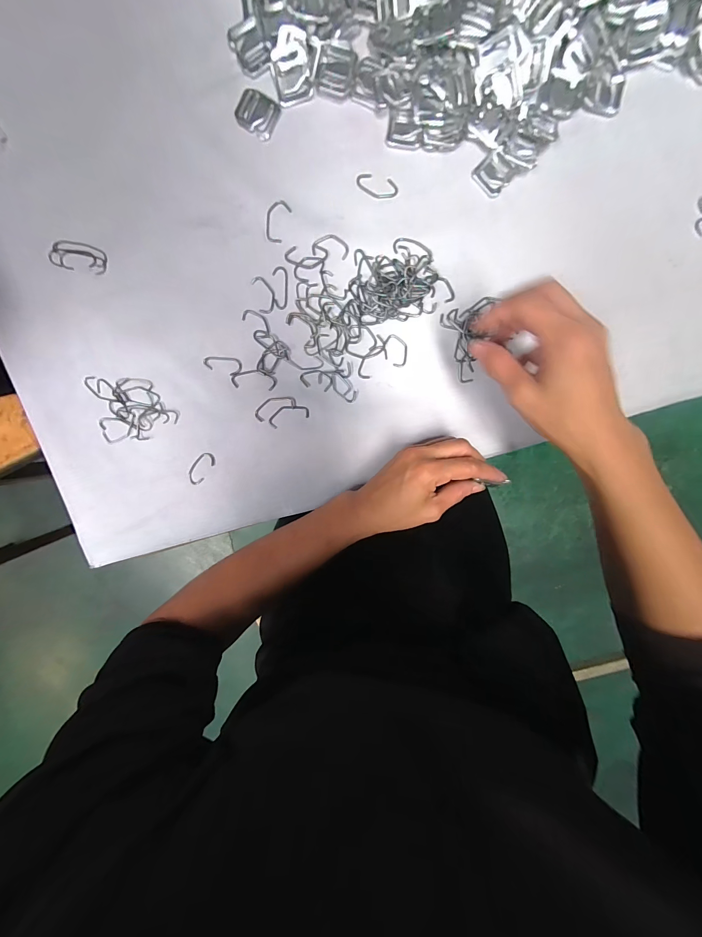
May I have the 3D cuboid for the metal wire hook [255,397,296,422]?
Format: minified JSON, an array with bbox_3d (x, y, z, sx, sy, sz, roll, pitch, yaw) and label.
[{"bbox_3d":[-0.075,-0.060,0.315,0.041,0.004,0.017,-25,99,3],"label":"metal wire hook"}]

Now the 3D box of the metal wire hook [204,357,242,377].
[{"bbox_3d":[-0.124,-0.100,0.312,0.036,0.004,0.016,9,99,-2],"label":"metal wire hook"}]

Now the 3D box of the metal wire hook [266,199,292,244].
[{"bbox_3d":[-0.068,-0.225,0.293,0.020,0.004,0.035,19,99,-4],"label":"metal wire hook"}]

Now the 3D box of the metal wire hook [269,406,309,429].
[{"bbox_3d":[-0.062,-0.053,0.317,0.040,0.004,0.018,-19,99,2],"label":"metal wire hook"}]

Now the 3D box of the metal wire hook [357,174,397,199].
[{"bbox_3d":[0.024,-0.255,0.293,0.038,0.004,0.017,11,99,-3],"label":"metal wire hook"}]

